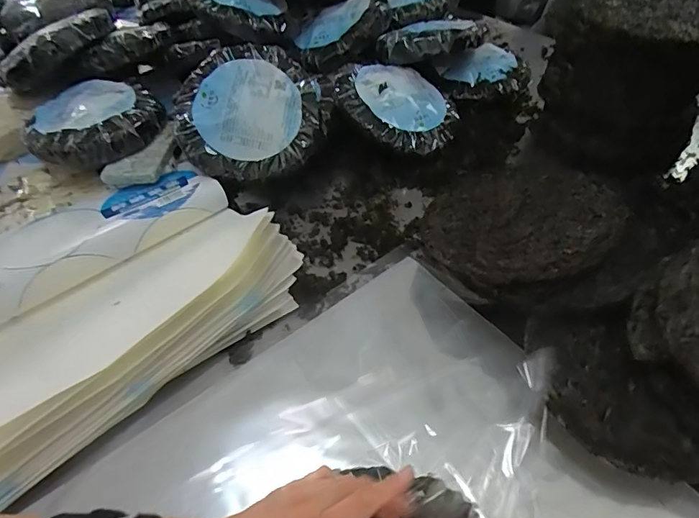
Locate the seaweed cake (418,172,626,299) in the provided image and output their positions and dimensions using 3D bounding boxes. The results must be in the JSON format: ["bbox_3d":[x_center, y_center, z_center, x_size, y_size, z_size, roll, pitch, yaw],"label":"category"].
[{"bbox_3d":[0.181,-0.043,0.507,0.187,0.045,0.188,-3,47,3],"label":"seaweed cake"}]

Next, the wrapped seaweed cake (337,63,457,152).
[{"bbox_3d":[0.074,-0.244,0.738,0.175,0.037,0.185,-30,78,-27],"label":"wrapped seaweed cake"}]

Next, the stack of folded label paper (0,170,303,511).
[{"bbox_3d":[-0.320,0.040,0.551,0.427,0.089,0.349,-36,54,-24],"label":"stack of folded label paper"}]

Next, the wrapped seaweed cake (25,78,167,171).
[{"bbox_3d":[-0.391,-0.210,0.713,0.190,0.054,0.169,-10,49,-3],"label":"wrapped seaweed cake"}]

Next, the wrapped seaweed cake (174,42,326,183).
[{"bbox_3d":[-0.144,-0.212,0.672,0.193,0.036,0.207,1,80,-6],"label":"wrapped seaweed cake"}]

